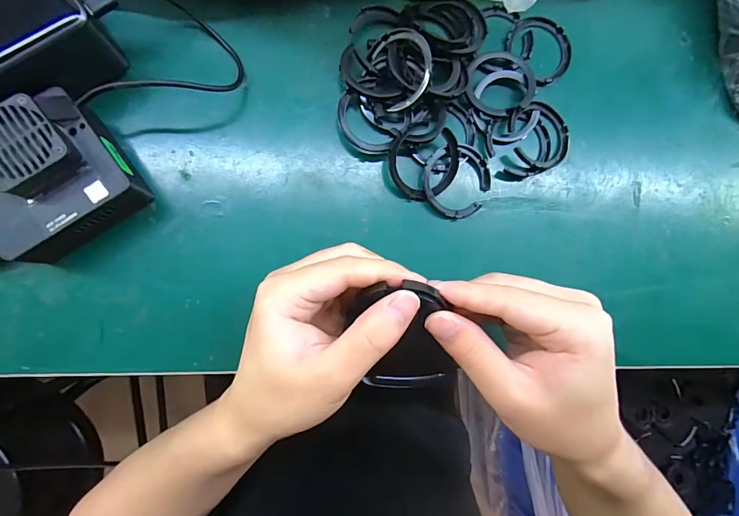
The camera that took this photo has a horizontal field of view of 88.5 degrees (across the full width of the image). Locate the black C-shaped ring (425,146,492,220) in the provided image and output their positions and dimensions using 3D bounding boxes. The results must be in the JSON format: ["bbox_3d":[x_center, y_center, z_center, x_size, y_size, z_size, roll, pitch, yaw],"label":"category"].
[{"bbox_3d":[0.062,-0.054,0.269,0.049,0.007,0.050,0,88,-7],"label":"black C-shaped ring"}]

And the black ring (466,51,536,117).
[{"bbox_3d":[0.094,-0.125,0.273,0.049,0.011,0.048,0,88,-7],"label":"black ring"}]

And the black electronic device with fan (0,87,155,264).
[{"bbox_3d":[-0.183,-0.043,0.220,0.080,0.046,0.071,-41,92,-7],"label":"black electronic device with fan"}]

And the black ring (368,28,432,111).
[{"bbox_3d":[0.022,-0.128,0.252,0.039,0.005,0.052,-20,82,28],"label":"black ring"}]

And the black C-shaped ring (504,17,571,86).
[{"bbox_3d":[0.129,-0.158,0.284,0.044,0.004,0.050,-44,93,-6],"label":"black C-shaped ring"}]

